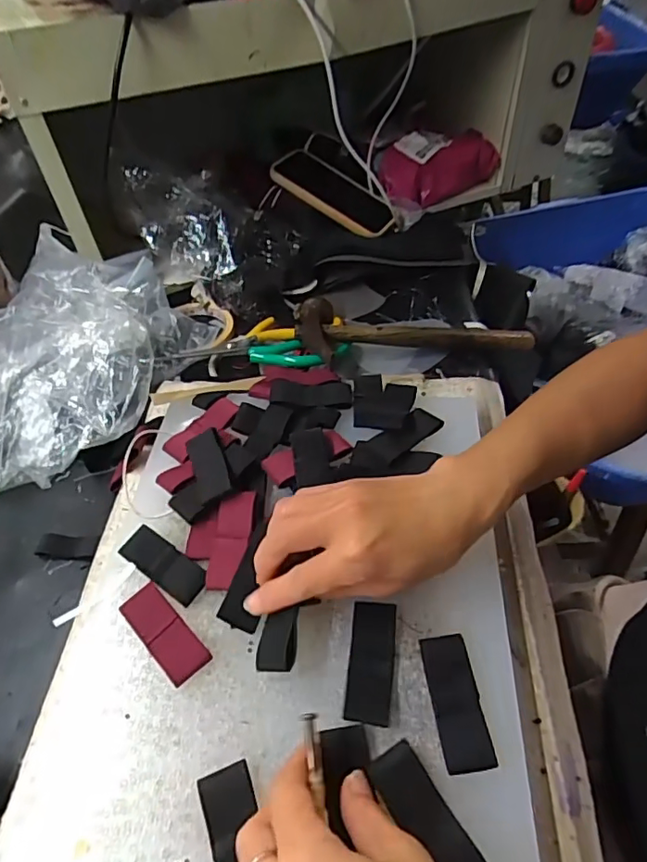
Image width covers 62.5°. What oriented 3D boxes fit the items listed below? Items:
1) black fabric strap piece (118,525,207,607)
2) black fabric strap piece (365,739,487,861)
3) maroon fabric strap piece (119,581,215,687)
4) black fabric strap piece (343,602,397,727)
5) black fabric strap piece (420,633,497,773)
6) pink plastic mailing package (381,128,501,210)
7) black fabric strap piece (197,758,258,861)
[{"bbox_3d":[-0.106,0.087,0.351,0.065,0.007,0.025,28,57,26],"label":"black fabric strap piece"},{"bbox_3d":[0.049,0.184,0.252,0.024,0.006,0.065,-28,53,-19],"label":"black fabric strap piece"},{"bbox_3d":[-0.096,0.122,0.322,0.024,0.007,0.066,-37,56,-25],"label":"maroon fabric strap piece"},{"bbox_3d":[0.027,0.129,0.301,0.024,0.004,0.064,3,52,9],"label":"black fabric strap piece"},{"bbox_3d":[0.071,0.144,0.287,0.025,0.004,0.066,-10,50,2],"label":"black fabric strap piece"},{"bbox_3d":[0.155,-0.367,0.734,0.171,0.066,0.069,-26,52,-18],"label":"pink plastic mailing package"},{"bbox_3d":[-0.041,0.195,0.251,0.026,0.004,0.067,-27,48,-1],"label":"black fabric strap piece"}]

